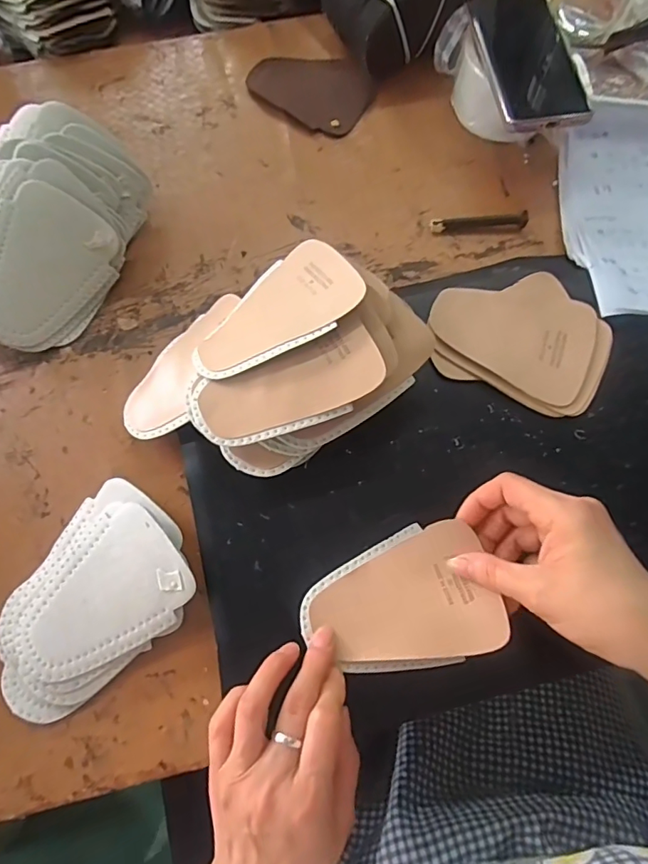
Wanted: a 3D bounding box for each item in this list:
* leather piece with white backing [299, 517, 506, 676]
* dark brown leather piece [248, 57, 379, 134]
[{"bbox_3d":[0.049,0.116,0.338,0.122,0.020,0.087,-18,73,-5],"label":"leather piece with white backing"},{"bbox_3d":[-0.014,-0.356,0.520,0.124,0.006,0.094,28,76,10],"label":"dark brown leather piece"}]

